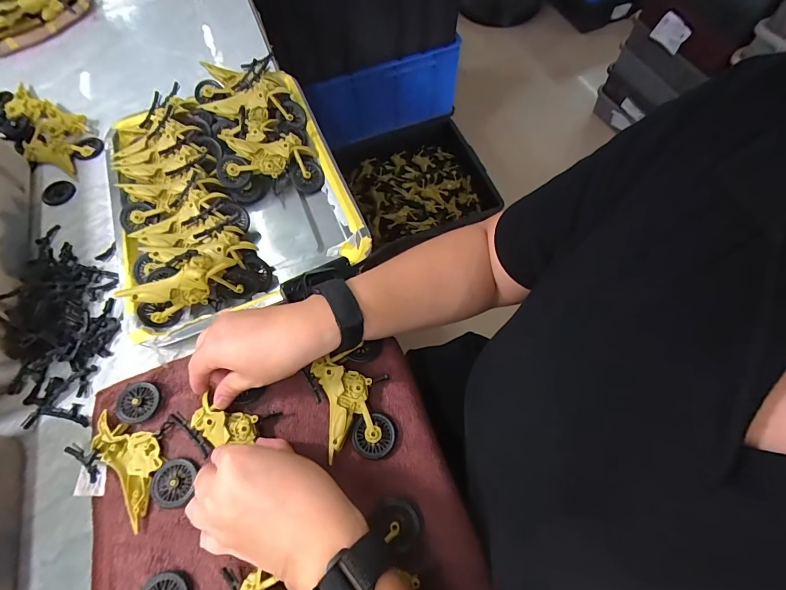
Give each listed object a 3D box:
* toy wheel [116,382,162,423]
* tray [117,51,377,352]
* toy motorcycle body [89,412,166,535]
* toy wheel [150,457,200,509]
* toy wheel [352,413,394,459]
[{"bbox_3d":[-0.237,0.099,0.356,0.034,0.011,0.035,-1,64,2],"label":"toy wheel"},{"bbox_3d":[-0.197,-0.139,0.446,0.253,0.059,0.345,-21,65,-7],"label":"tray"},{"bbox_3d":[-0.227,0.143,0.335,0.044,0.011,0.099,-41,69,-15],"label":"toy motorcycle body"},{"bbox_3d":[-0.193,0.163,0.333,0.036,0.004,0.039,-1,64,2],"label":"toy wheel"},{"bbox_3d":[-0.017,0.121,0.333,0.036,0.011,0.037,-1,64,2],"label":"toy wheel"}]

